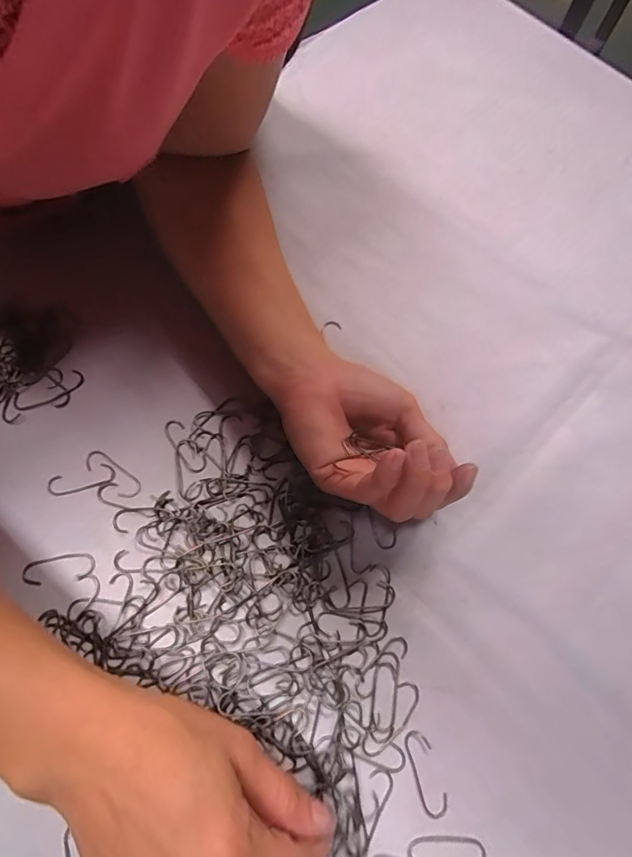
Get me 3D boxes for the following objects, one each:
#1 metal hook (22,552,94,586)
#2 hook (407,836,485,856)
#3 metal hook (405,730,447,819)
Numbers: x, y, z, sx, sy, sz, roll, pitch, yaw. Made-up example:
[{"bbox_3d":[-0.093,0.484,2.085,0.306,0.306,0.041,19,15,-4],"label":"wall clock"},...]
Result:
[{"bbox_3d":[-0.160,0.087,0.288,0.043,0.004,0.016,-8,72,-4],"label":"metal hook"},{"bbox_3d":[0.070,0.230,0.249,0.041,0.004,0.016,1,72,-1],"label":"hook"},{"bbox_3d":[0.062,0.194,0.261,0.014,0.004,0.043,-15,73,-6],"label":"metal hook"}]

